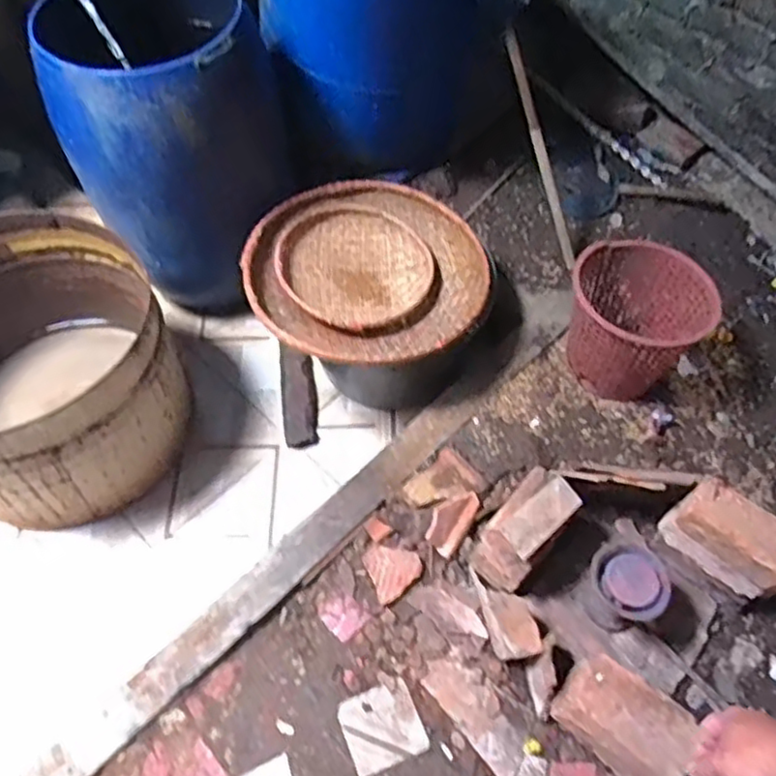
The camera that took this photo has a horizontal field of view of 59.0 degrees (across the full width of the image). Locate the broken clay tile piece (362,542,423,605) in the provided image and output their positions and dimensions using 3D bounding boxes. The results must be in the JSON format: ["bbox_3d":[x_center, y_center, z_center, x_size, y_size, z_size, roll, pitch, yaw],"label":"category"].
[{"bbox_3d":[0.013,0.366,1.395,0.103,0.011,0.113,-19,61,-13],"label":"broken clay tile piece"}]

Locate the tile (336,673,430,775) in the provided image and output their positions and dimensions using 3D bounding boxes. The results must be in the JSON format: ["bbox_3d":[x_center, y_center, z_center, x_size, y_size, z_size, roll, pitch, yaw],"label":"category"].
[{"bbox_3d":[-0.012,0.625,1.274,0.138,0.011,0.139,-21,61,-14],"label":"tile"}]

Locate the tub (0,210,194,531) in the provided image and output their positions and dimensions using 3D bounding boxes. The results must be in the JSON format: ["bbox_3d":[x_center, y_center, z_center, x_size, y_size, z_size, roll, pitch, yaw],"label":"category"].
[{"bbox_3d":[-0.783,-0.049,1.548,0.576,0.355,0.591,-21,61,-14],"label":"tub"}]

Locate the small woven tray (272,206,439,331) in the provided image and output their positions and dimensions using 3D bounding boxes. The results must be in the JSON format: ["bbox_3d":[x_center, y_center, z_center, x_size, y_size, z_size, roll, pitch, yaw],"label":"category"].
[{"bbox_3d":[-0.074,-0.288,1.643,0.366,0.084,0.363,40,65,20],"label":"small woven tray"}]

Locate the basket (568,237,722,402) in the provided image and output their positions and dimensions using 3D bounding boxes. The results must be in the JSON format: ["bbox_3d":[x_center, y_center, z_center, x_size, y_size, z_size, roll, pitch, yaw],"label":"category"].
[{"bbox_3d":[0.528,-0.157,1.551,0.280,0.271,0.296,1,58,-2],"label":"basket"}]

